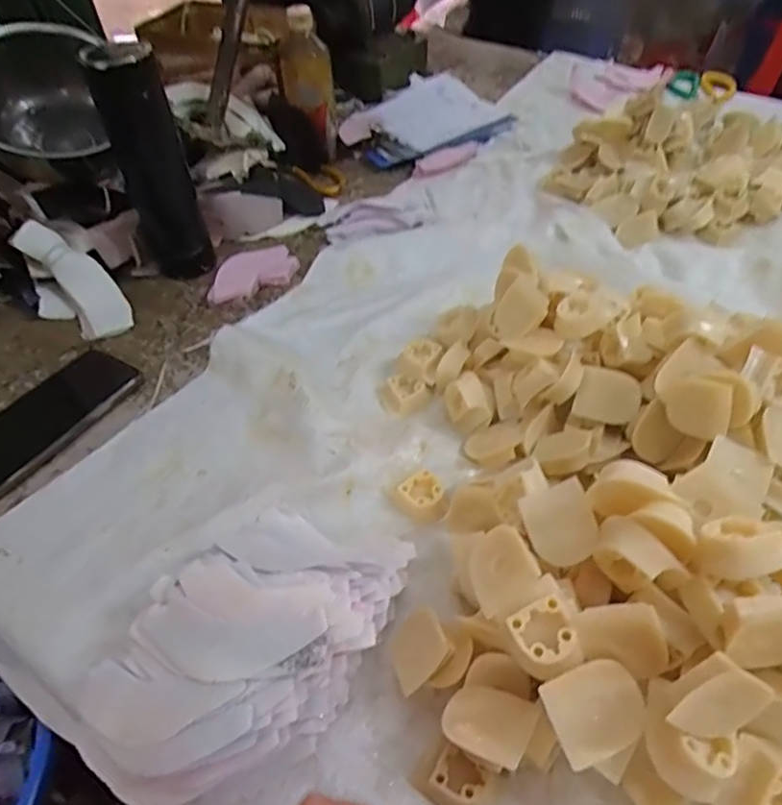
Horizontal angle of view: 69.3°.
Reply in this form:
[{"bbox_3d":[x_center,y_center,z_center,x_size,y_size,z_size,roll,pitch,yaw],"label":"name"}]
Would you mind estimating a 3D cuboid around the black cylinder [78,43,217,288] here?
[{"bbox_3d":[-0.246,-0.242,0.587,0.069,0.214,0.078,-21,51,-15],"label":"black cylinder"}]

